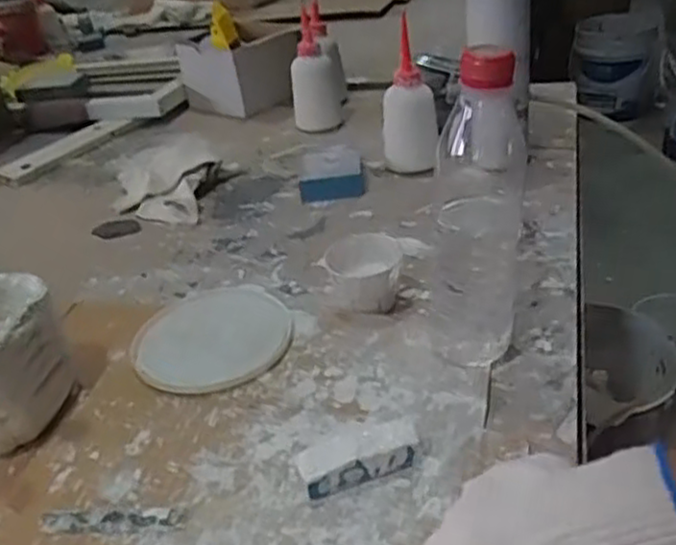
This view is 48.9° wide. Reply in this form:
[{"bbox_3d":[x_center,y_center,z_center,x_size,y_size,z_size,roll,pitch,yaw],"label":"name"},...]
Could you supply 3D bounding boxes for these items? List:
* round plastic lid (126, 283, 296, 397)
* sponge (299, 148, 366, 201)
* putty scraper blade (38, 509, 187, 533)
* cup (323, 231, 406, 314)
[{"bbox_3d":[-0.098,0.047,0.600,0.122,0.012,0.137,4,33,18],"label":"round plastic lid"},{"bbox_3d":[-0.008,-0.110,0.835,0.072,0.026,0.077,-8,31,-2],"label":"sponge"},{"bbox_3d":[-0.138,0.150,0.452,0.092,0.004,0.016,-3,31,7],"label":"putty scraper blade"},{"bbox_3d":[0.022,0.004,0.619,0.063,0.051,0.063,-5,31,3],"label":"cup"}]

